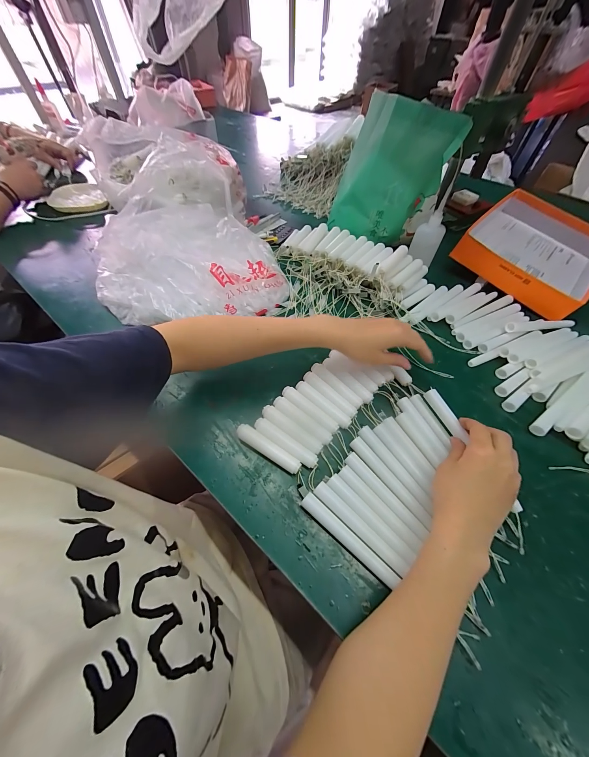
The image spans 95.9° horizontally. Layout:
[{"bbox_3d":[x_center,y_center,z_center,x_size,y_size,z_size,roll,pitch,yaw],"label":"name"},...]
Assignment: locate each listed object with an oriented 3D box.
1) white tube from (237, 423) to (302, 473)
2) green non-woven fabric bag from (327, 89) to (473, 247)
[{"bbox_3d":[-0.033,0.085,0.325,0.090,0.011,0.017,30,60,17],"label":"white tube"},{"bbox_3d":[0.177,-0.385,0.521,0.204,0.220,0.090,30,60,17],"label":"green non-woven fabric bag"}]

